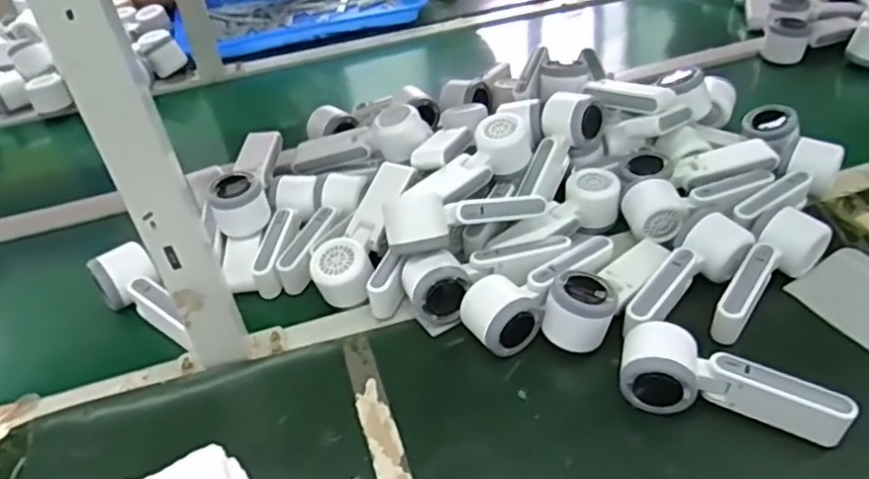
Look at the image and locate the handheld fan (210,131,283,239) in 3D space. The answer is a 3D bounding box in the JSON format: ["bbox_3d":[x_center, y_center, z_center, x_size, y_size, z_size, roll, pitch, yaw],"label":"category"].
[{"bbox_3d":[-0.211,-0.073,0.749,0.058,0.050,0.155,-2,40,5],"label":"handheld fan"}]

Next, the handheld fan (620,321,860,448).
[{"bbox_3d":[0.235,0.114,0.522,0.165,0.050,0.065,7,42,15],"label":"handheld fan"}]

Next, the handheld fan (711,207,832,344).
[{"bbox_3d":[0.306,0.037,0.600,0.052,0.059,0.144,28,50,34],"label":"handheld fan"}]

